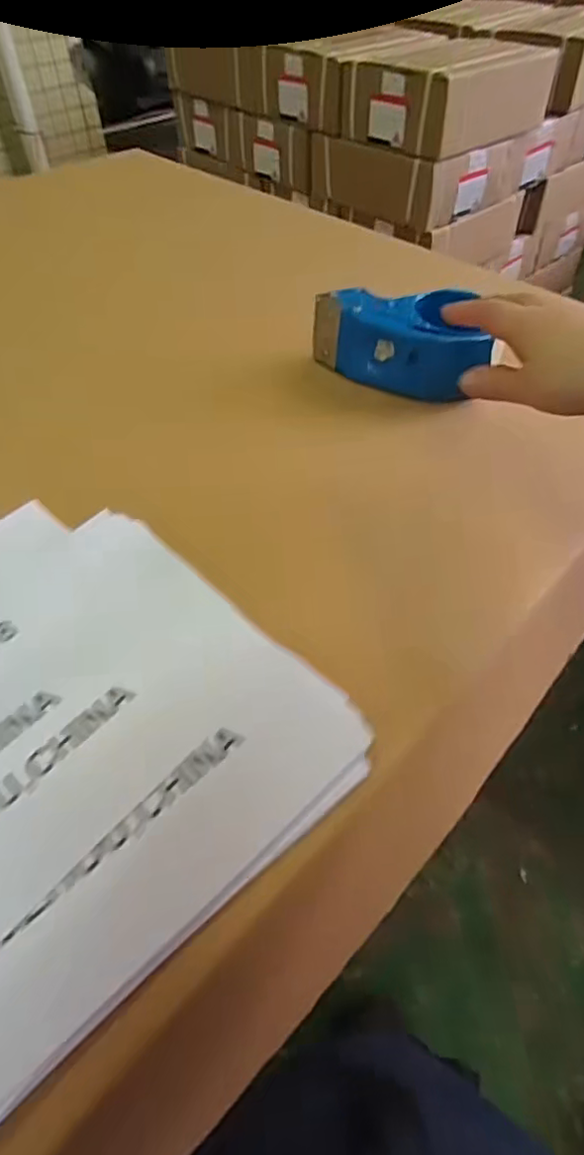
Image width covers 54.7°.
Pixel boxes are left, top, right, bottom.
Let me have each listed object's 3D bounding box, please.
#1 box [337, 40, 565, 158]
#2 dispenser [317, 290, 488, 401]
[{"bbox_3d":[0.399,-1.275,1.483,0.433,0.180,0.404,-37,62,-27],"label":"box"},{"bbox_3d":[0.094,-0.206,0.488,0.152,0.072,0.053,30,56,20],"label":"dispenser"}]

